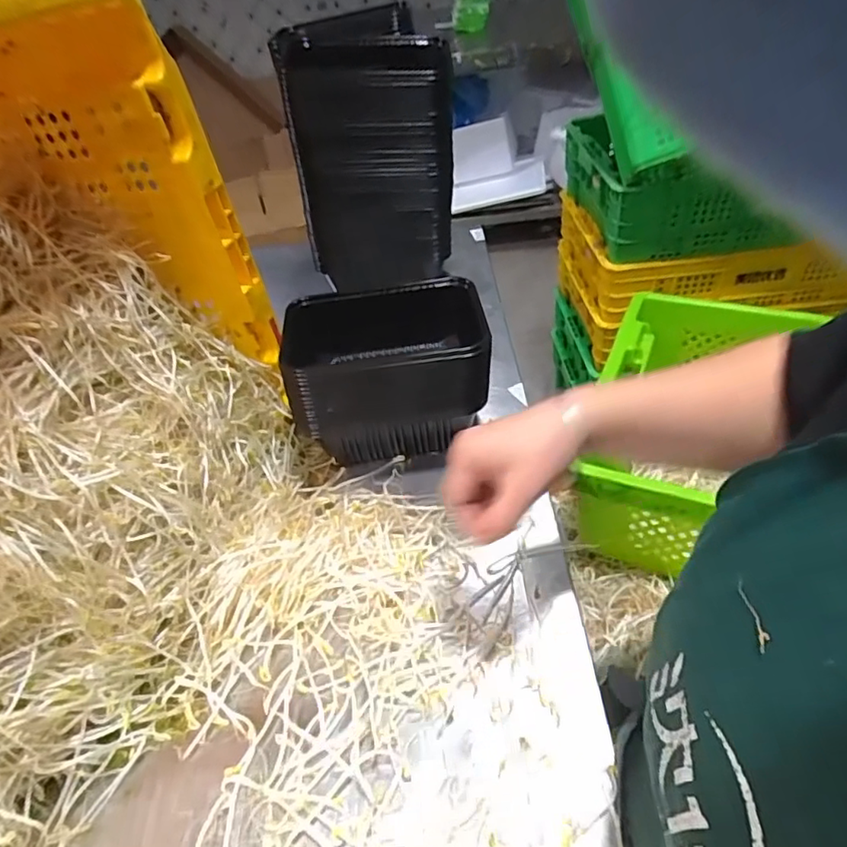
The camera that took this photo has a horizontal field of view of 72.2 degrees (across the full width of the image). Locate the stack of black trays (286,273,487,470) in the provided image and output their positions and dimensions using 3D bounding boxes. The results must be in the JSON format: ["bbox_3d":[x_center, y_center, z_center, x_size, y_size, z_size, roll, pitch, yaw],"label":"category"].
[{"bbox_3d":[-0.032,-0.048,0.558,0.181,0.117,0.123,-7,42,0],"label":"stack of black trays"}]

